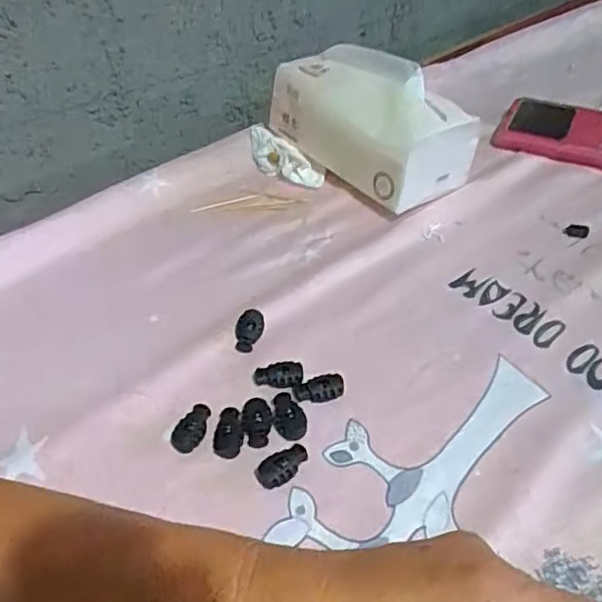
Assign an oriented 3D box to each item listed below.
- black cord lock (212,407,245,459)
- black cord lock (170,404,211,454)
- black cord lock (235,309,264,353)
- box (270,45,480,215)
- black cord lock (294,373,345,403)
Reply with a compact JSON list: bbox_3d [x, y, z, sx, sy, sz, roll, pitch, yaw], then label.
[{"bbox_3d":[-0.040,0.074,0.353,0.016,0.006,0.027,4,45,7],"label":"black cord lock"},{"bbox_3d":[-0.061,0.072,0.356,0.015,0.008,0.029,24,51,25],"label":"black cord lock"},{"bbox_3d":[-0.034,0.019,0.408,0.017,0.005,0.030,23,67,0],"label":"black cord lock"},{"bbox_3d":[0.056,-0.151,0.523,0.088,0.088,0.156,-31,51,-26],"label":"box"},{"bbox_3d":[0.011,0.051,0.372,0.029,0.006,0.015,-5,45,-2],"label":"black cord lock"}]

